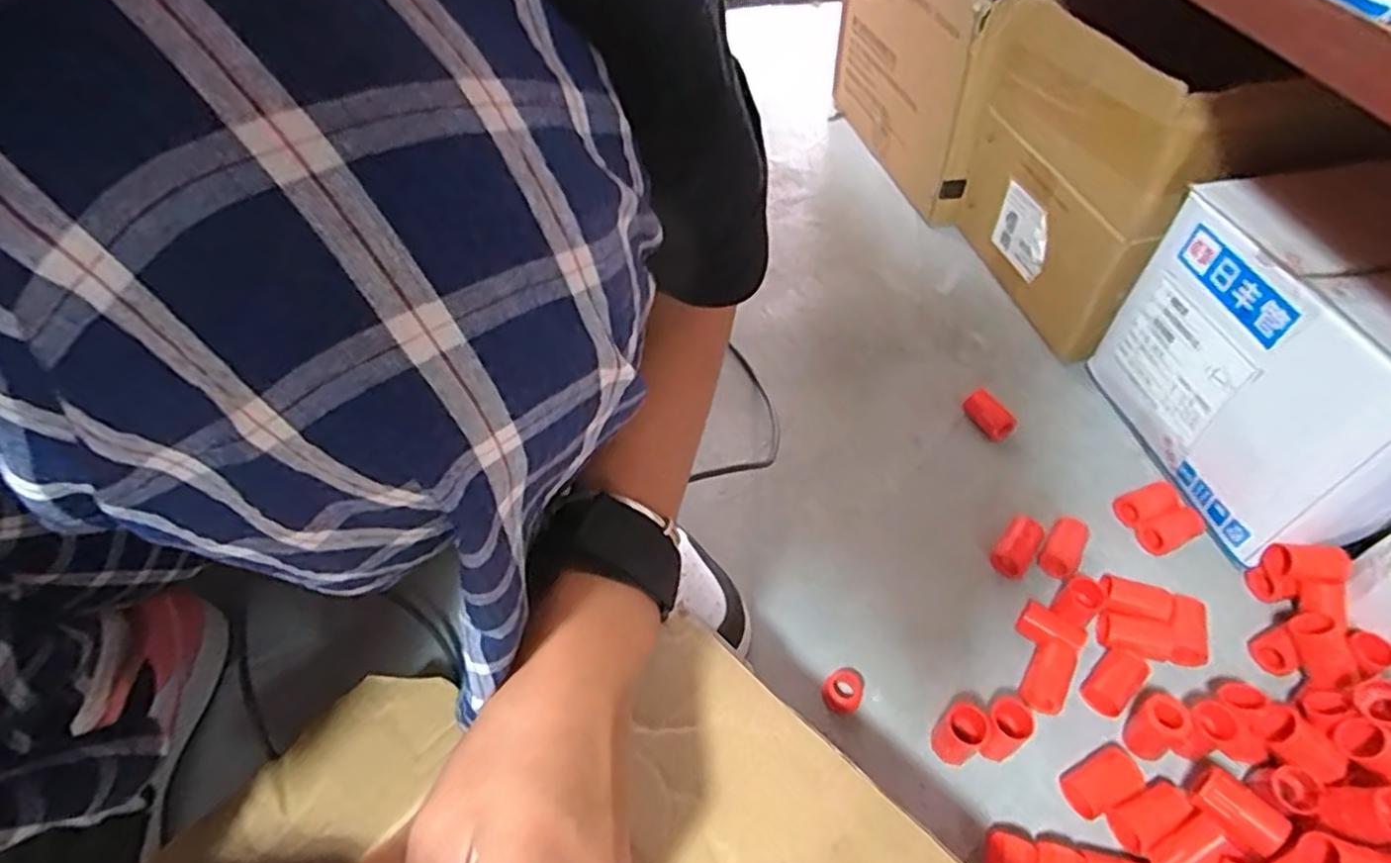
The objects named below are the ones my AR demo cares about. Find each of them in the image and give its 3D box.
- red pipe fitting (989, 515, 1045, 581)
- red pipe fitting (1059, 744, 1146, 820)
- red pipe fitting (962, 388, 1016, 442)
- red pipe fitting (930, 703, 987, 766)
[{"bbox_3d":[0.227,0.082,0.502,0.025,0.024,0.039,33,58,23],"label":"red pipe fitting"},{"bbox_3d":[0.231,0.198,0.404,0.037,0.028,0.026,-23,55,-17],"label":"red pipe fitting"},{"bbox_3d":[0.242,-0.014,0.585,0.021,0.019,0.044,-26,56,-19],"label":"red pipe fitting"},{"bbox_3d":[0.154,0.178,0.417,0.023,0.033,0.024,0,52,0],"label":"red pipe fitting"}]

